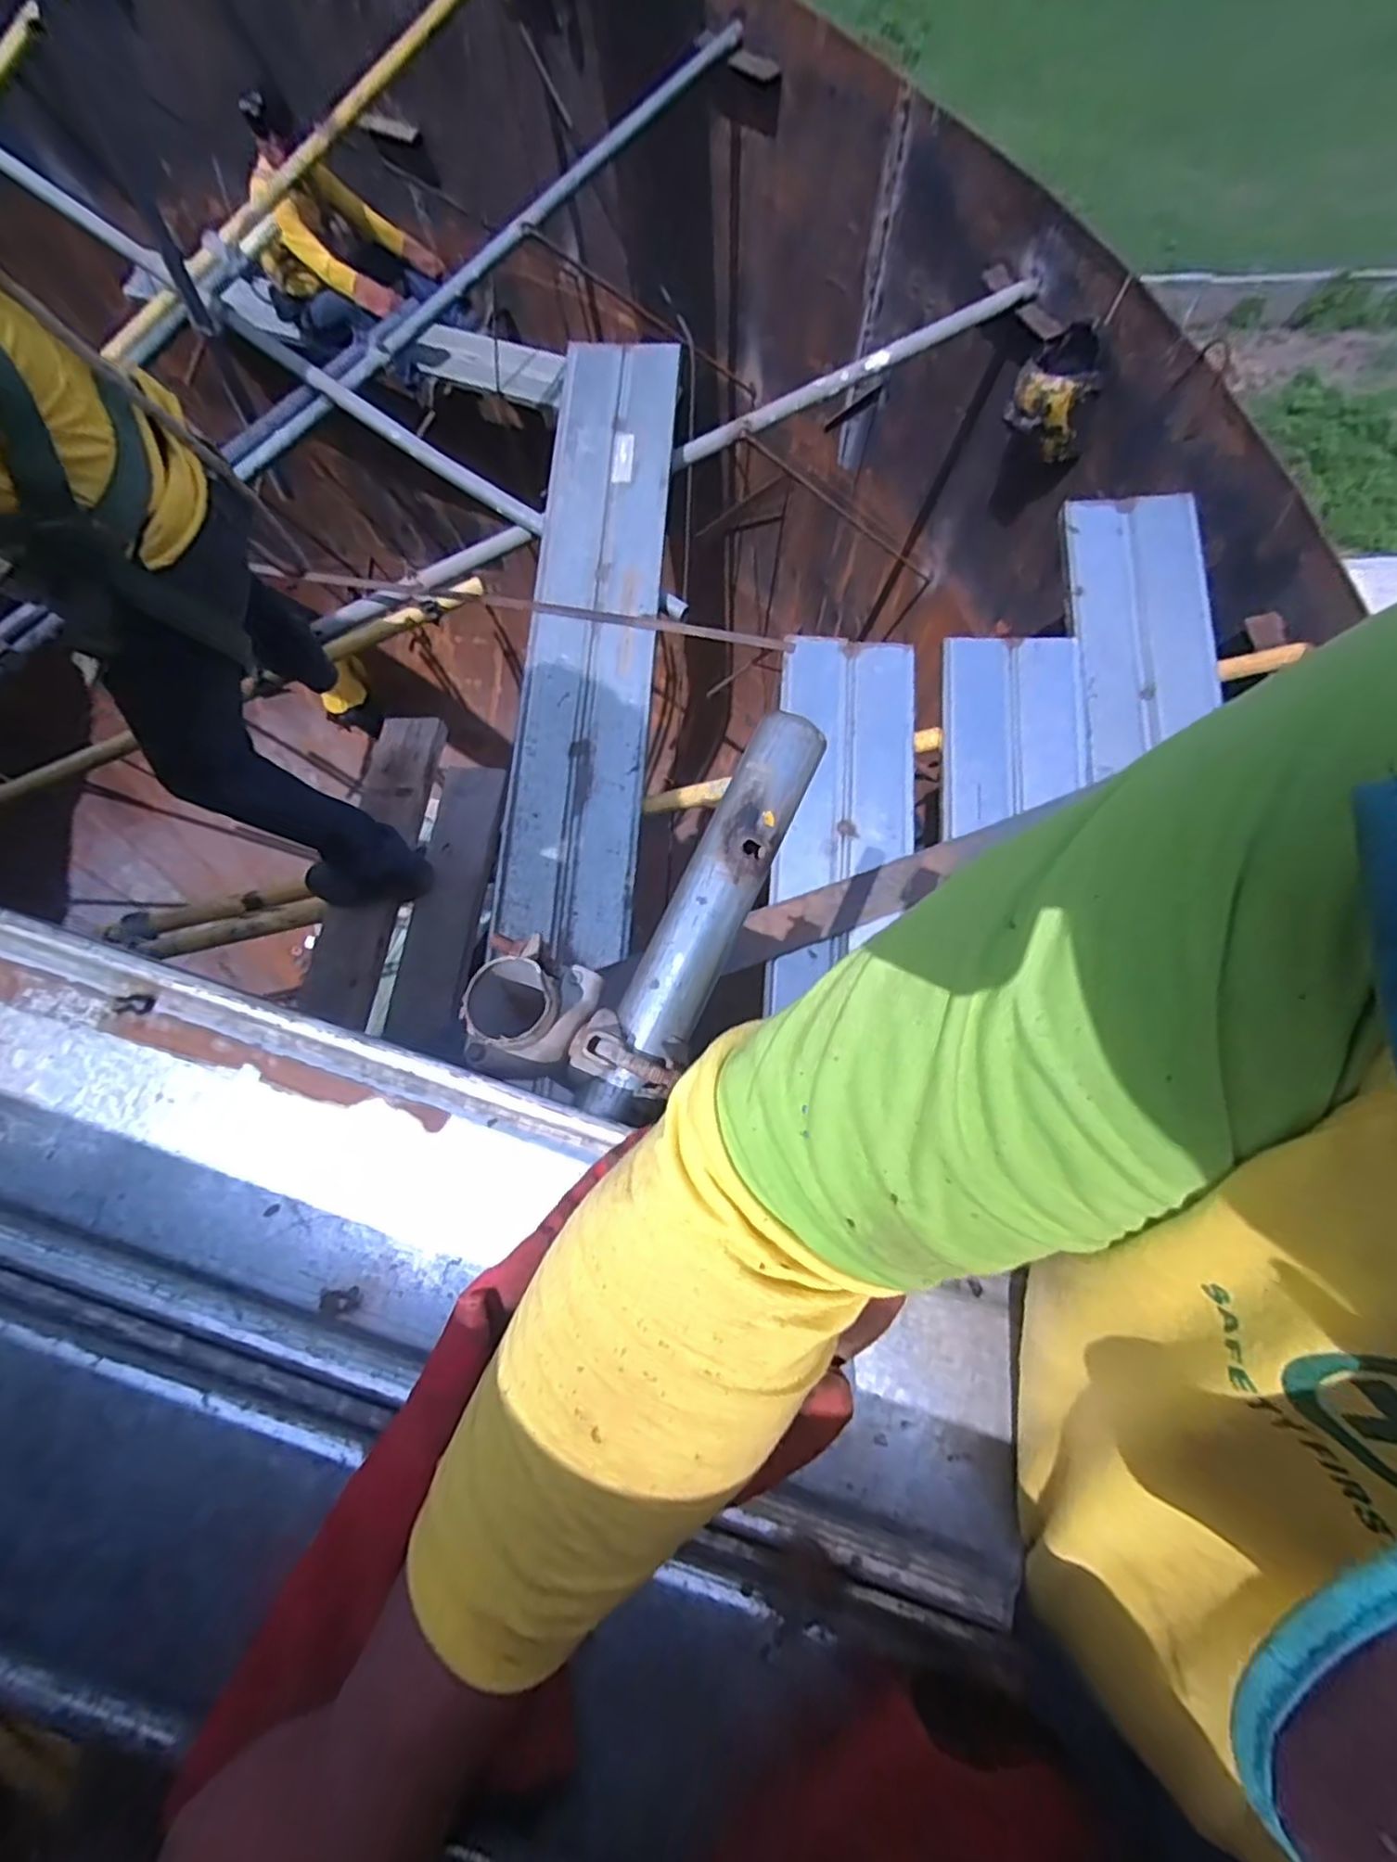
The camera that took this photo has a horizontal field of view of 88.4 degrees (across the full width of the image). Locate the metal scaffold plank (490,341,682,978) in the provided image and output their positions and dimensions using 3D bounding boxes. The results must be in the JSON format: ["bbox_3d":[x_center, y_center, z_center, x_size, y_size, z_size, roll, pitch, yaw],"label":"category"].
[{"bbox_3d":[-0.243,-0.679,1.648,0.306,0.078,1.551,3,74,2],"label":"metal scaffold plank"}]

